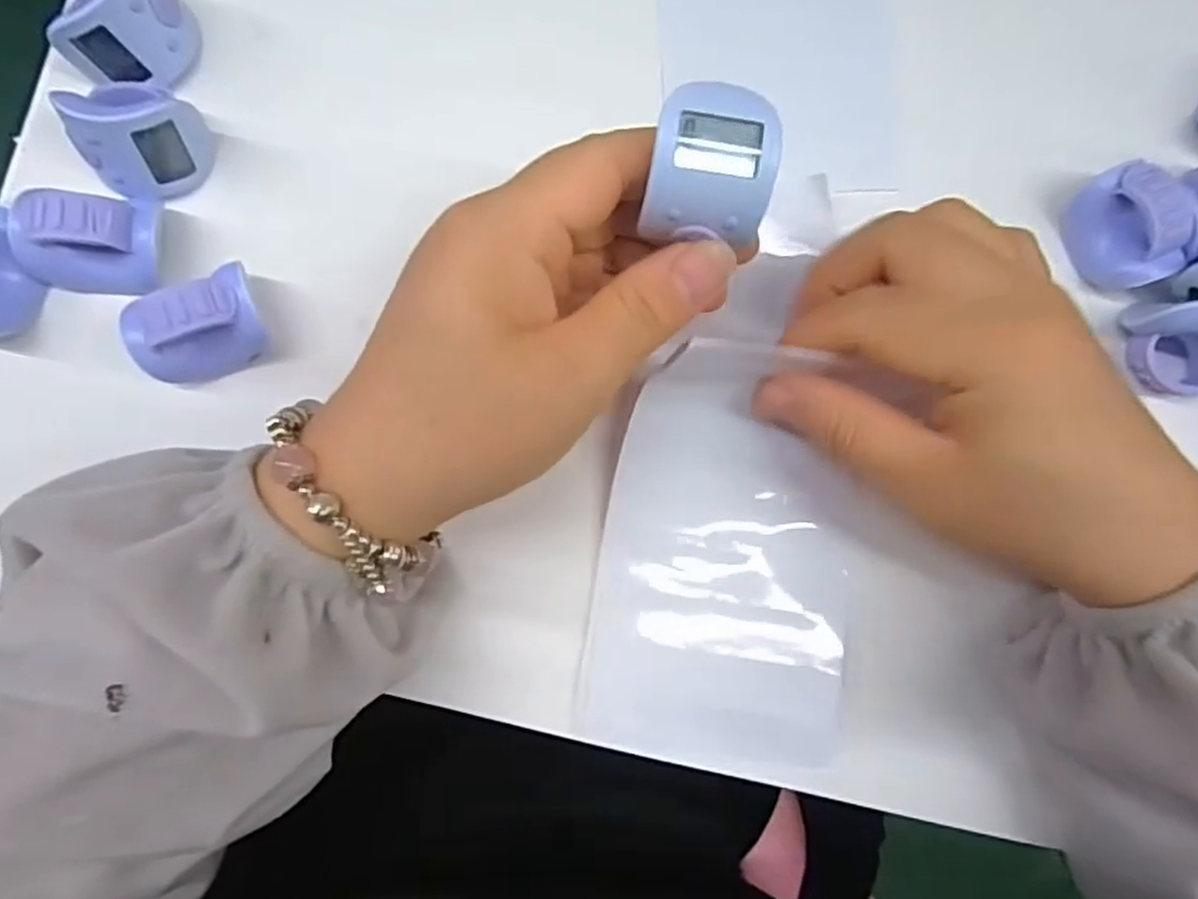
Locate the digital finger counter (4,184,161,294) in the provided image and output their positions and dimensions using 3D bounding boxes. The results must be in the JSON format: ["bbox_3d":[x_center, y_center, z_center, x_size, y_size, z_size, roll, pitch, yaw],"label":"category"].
[{"bbox_3d":[-0.157,-0.063,0.229,0.039,0.029,0.028,-2,84,-4],"label":"digital finger counter"}]

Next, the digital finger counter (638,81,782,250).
[{"bbox_3d":[0.028,-0.072,0.185,0.029,0.016,0.035,6,112,-5],"label":"digital finger counter"}]

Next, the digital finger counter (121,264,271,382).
[{"bbox_3d":[-0.123,-0.036,0.230,0.040,0.033,0.023,-35,88,-7],"label":"digital finger counter"}]

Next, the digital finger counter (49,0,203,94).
[{"bbox_3d":[-0.147,-0.131,0.232,0.019,0.029,0.038,42,83,1],"label":"digital finger counter"}]

